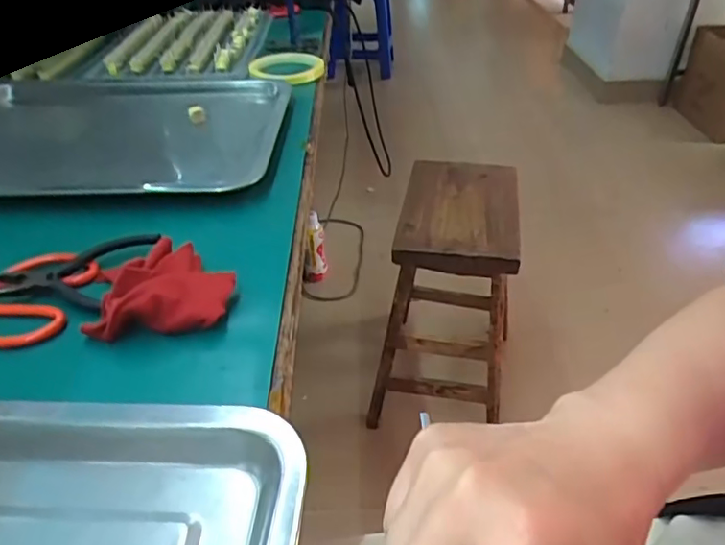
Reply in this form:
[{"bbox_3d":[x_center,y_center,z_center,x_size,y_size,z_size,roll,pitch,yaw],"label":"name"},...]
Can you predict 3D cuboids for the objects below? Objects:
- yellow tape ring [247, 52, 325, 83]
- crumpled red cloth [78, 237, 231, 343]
[{"bbox_3d":[-0.101,-0.275,0.763,0.094,0.018,0.094,2,37,-1],"label":"yellow tape ring"},{"bbox_3d":[-0.136,0.008,0.387,0.091,0.029,0.079,-7,38,-8],"label":"crumpled red cloth"}]

